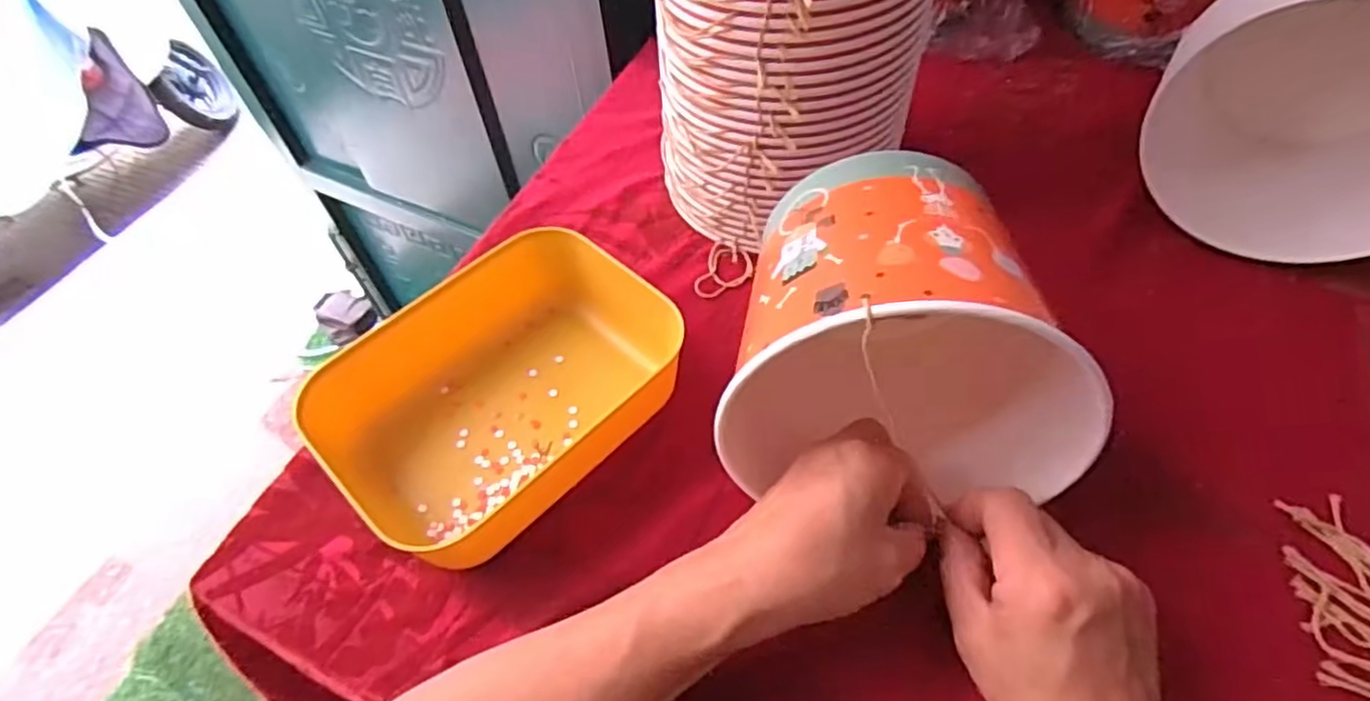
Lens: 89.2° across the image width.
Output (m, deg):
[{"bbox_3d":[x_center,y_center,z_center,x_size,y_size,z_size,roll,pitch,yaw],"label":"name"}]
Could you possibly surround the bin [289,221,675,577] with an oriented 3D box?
[{"bbox_3d":[-0.109,0.018,0.403,0.191,0.057,0.144,-40,61,-22],"label":"bin"}]

